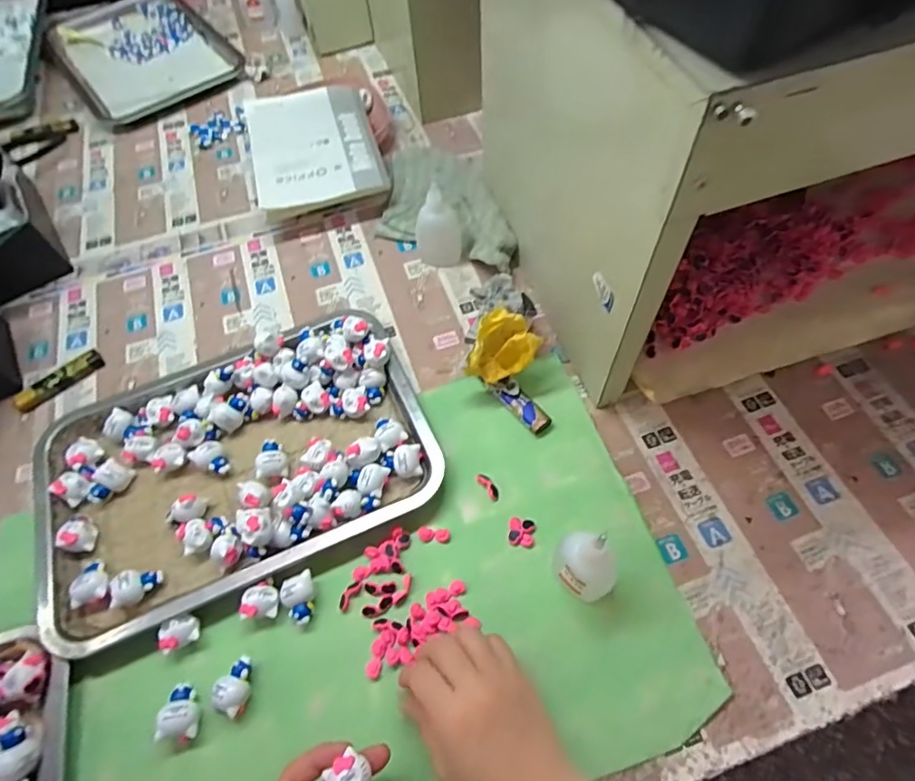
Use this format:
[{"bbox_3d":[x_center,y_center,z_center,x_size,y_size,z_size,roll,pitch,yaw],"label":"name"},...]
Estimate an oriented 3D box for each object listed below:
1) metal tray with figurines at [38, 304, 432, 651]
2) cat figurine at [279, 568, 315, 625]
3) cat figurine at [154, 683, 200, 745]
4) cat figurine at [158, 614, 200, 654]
[{"bbox_3d":[-0.183,0.059,0.440,0.311,0.041,0.215,-19,62,-6],"label":"metal tray with figurines"},{"bbox_3d":[-0.114,0.152,0.389,0.023,0.017,0.031,-19,62,-6],"label":"cat figurine"},{"bbox_3d":[-0.182,0.215,0.357,0.024,0.028,0.033,0,61,4],"label":"cat figurine"},{"bbox_3d":[-0.198,0.174,0.382,0.027,0.023,0.017,-26,63,-10],"label":"cat figurine"}]

